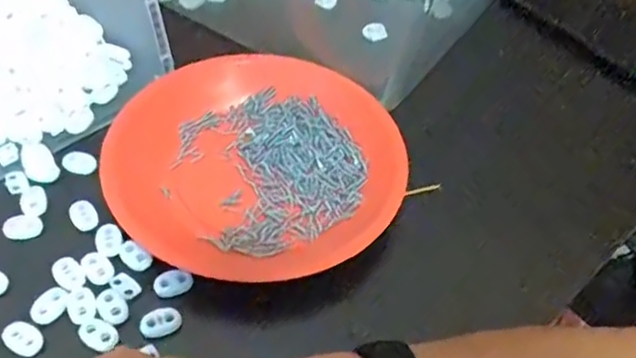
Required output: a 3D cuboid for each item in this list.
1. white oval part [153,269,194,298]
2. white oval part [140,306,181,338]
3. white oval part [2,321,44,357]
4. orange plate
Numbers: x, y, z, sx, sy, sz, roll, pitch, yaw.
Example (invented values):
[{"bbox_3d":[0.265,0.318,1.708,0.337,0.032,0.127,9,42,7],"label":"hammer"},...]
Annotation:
[{"bbox_3d":[-0.085,0.061,0.370,0.022,0.004,0.015,-6,51,-12],"label":"white oval part"},{"bbox_3d":[-0.089,0.080,0.353,0.022,0.005,0.014,-10,52,-15],"label":"white oval part"},{"bbox_3d":[-0.161,0.087,0.342,0.023,0.004,0.016,26,52,16],"label":"white oval part"},{"bbox_3d":[-0.040,-0.015,0.420,0.191,0.028,0.169,-2,50,-8],"label":"orange plate"}]

